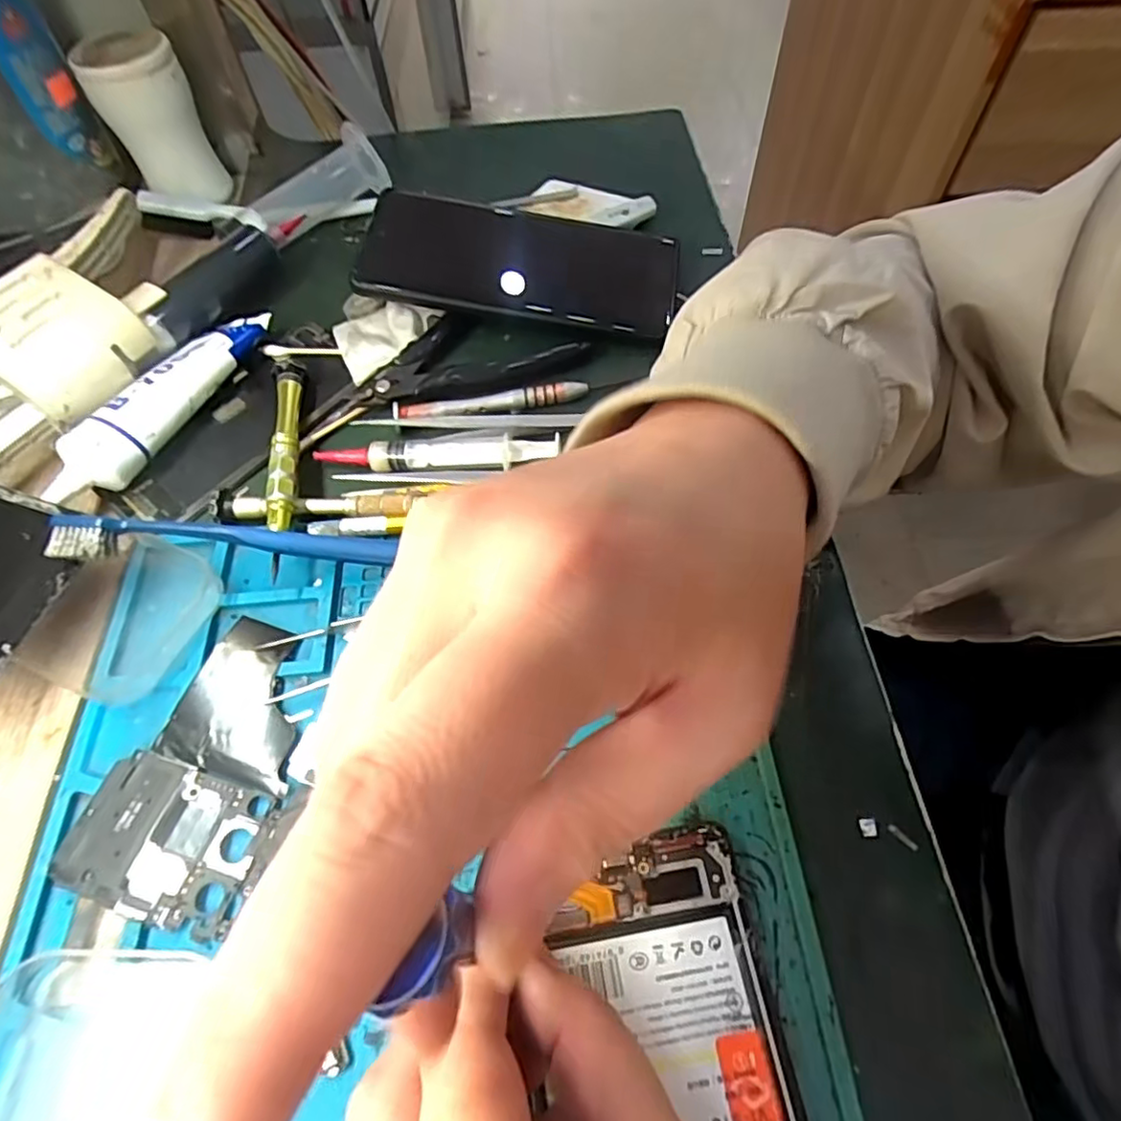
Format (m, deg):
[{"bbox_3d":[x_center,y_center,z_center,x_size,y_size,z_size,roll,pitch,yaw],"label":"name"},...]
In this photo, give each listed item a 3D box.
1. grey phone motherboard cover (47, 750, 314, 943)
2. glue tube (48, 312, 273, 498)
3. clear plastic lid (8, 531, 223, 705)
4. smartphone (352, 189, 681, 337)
[{"bbox_3d":[-0.130,0.092,0.205,0.066,0.004,0.046,12,61,10],"label":"grey phone motherboard cover"},{"bbox_3d":[-0.188,-0.077,0.296,0.029,0.029,0.128,17,62,12],"label":"glue tube"},{"bbox_3d":[-0.175,0.021,0.248,0.061,0.004,0.065,20,63,14],"label":"clear plastic lid"},{"bbox_3d":[-0.020,-0.160,0.325,0.163,0.015,0.072,9,66,-3],"label":"smartphone"}]

